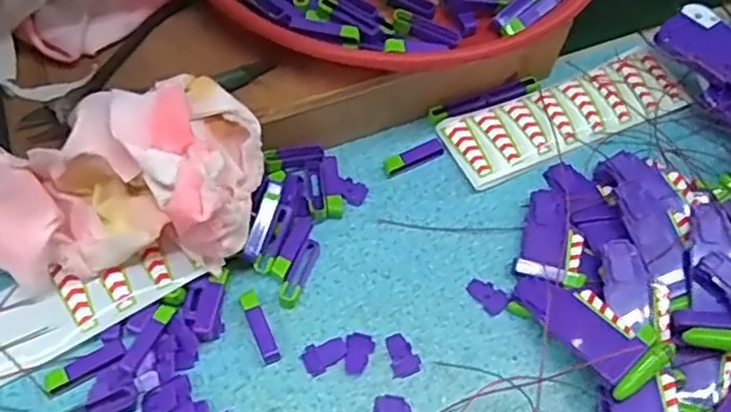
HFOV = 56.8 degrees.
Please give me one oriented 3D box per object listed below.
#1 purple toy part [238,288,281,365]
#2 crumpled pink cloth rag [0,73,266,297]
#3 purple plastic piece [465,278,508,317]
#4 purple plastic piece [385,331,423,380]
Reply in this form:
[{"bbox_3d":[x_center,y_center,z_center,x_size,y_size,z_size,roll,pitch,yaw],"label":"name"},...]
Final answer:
[{"bbox_3d":[-0.063,0.073,0.406,0.011,0.007,0.045,-20,75,-15],"label":"purple toy part"},{"bbox_3d":[-0.141,-0.018,0.383,0.158,0.069,0.099,-3,60,-5],"label":"crumpled pink cloth rag"},{"bbox_3d":[0.078,0.056,0.430,0.017,0.005,0.026,-31,66,-20],"label":"purple plastic piece"},{"bbox_3d":[0.023,0.089,0.407,0.017,0.004,0.026,-11,61,-10],"label":"purple plastic piece"}]

